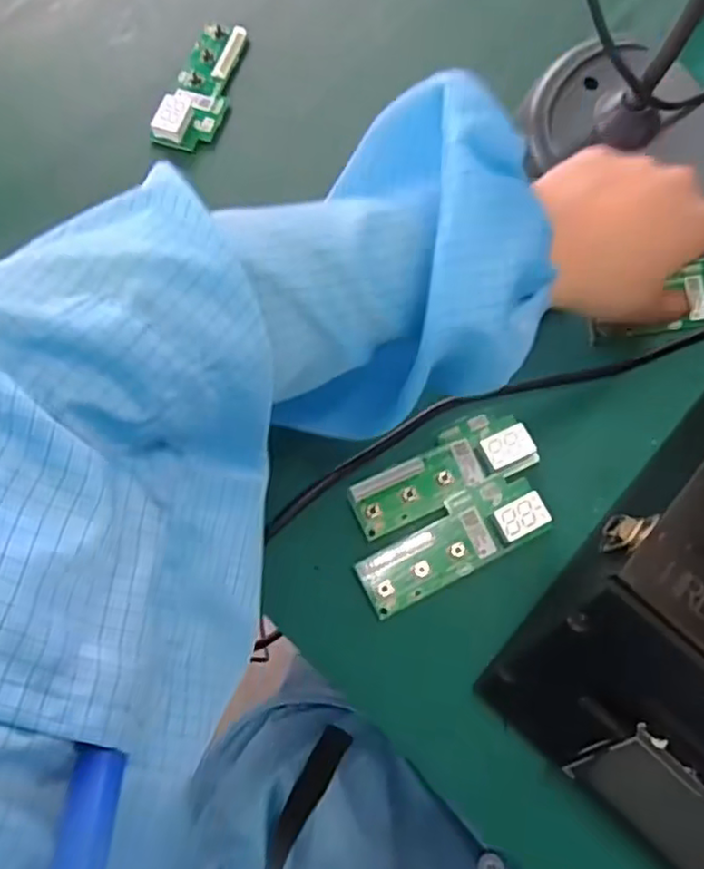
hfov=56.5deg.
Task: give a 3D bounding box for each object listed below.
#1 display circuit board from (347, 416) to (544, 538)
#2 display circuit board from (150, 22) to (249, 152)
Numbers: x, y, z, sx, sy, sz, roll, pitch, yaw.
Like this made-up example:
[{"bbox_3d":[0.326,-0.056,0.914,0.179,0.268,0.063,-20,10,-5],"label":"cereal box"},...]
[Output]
[{"bbox_3d":[0.047,0.019,0.341,0.098,0.011,0.036,-28,74,-8],"label":"display circuit board"},{"bbox_3d":[-0.095,-0.225,0.419,0.034,0.015,0.100,15,73,6],"label":"display circuit board"}]

